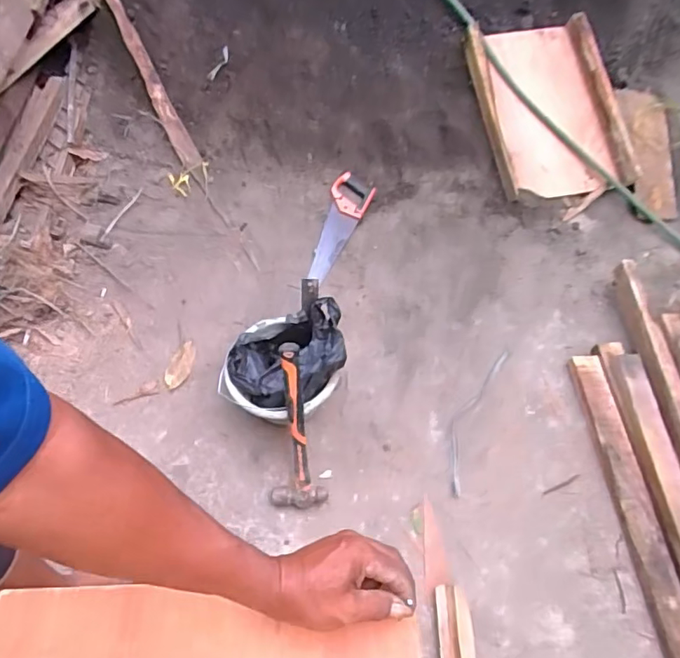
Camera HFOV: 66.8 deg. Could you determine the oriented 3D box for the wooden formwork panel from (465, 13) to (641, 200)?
[{"bbox_3d":[0.637,-0.684,1.561,0.423,0.074,0.590,-12,82,2],"label":"wooden formwork panel"}]

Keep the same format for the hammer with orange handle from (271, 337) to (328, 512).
[{"bbox_3d":[-0.093,0.204,1.062,0.112,0.368,0.038,-2,19,0],"label":"hammer with orange handle"}]

